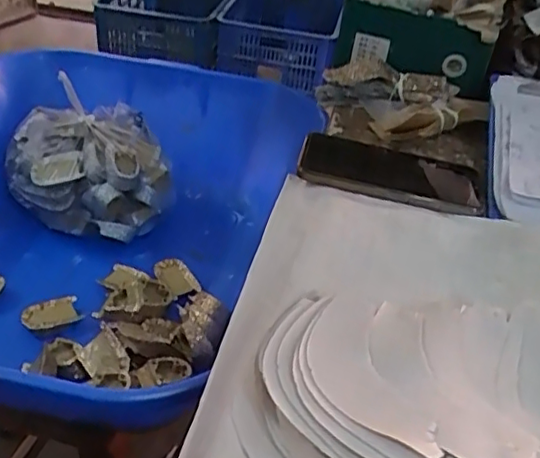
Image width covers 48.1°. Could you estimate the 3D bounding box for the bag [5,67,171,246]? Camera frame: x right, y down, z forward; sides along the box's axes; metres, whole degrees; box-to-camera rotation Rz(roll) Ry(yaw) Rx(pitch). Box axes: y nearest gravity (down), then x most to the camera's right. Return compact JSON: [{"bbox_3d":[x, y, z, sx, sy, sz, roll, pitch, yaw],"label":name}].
[{"bbox_3d":[-0.243,-0.080,0.808,0.192,0.119,0.180,-10,39,-21],"label":"bag"}]

